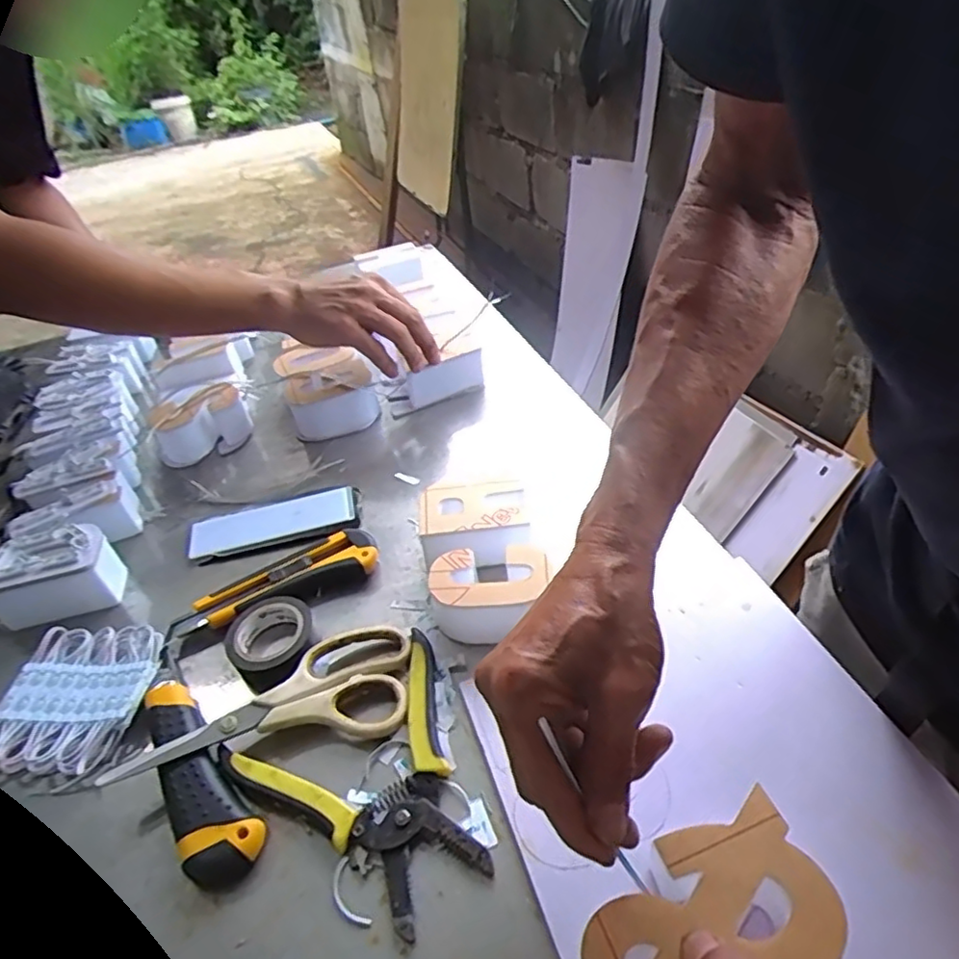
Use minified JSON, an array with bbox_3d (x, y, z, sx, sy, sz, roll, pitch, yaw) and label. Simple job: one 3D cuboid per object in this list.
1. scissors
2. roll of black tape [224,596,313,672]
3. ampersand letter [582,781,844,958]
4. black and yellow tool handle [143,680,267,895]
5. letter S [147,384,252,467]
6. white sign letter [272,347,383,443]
[{"bbox_3d":[-0.135,0.138,0.416,0.179,0.019,0.076,-11,39,-6],"label":"scissors"},{"bbox_3d":[-0.144,0.110,0.455,0.059,0.019,0.058,-3,39,3],"label":"roll of black tape"},{"bbox_3d":[0.098,0.188,0.278,0.110,0.006,0.066,-23,42,-15],"label":"ampersand letter"},{"bbox_3d":[-0.172,0.177,0.388,0.040,0.023,0.134,-31,45,-28],"label":"black and yellow tool handle"},{"bbox_3d":[-0.275,-0.054,0.647,0.089,0.051,0.055,-29,44,-20],"label":"letter S"},{"bbox_3d":[-0.158,-0.094,0.675,0.083,0.053,0.105,-21,42,-12],"label":"white sign letter"}]

